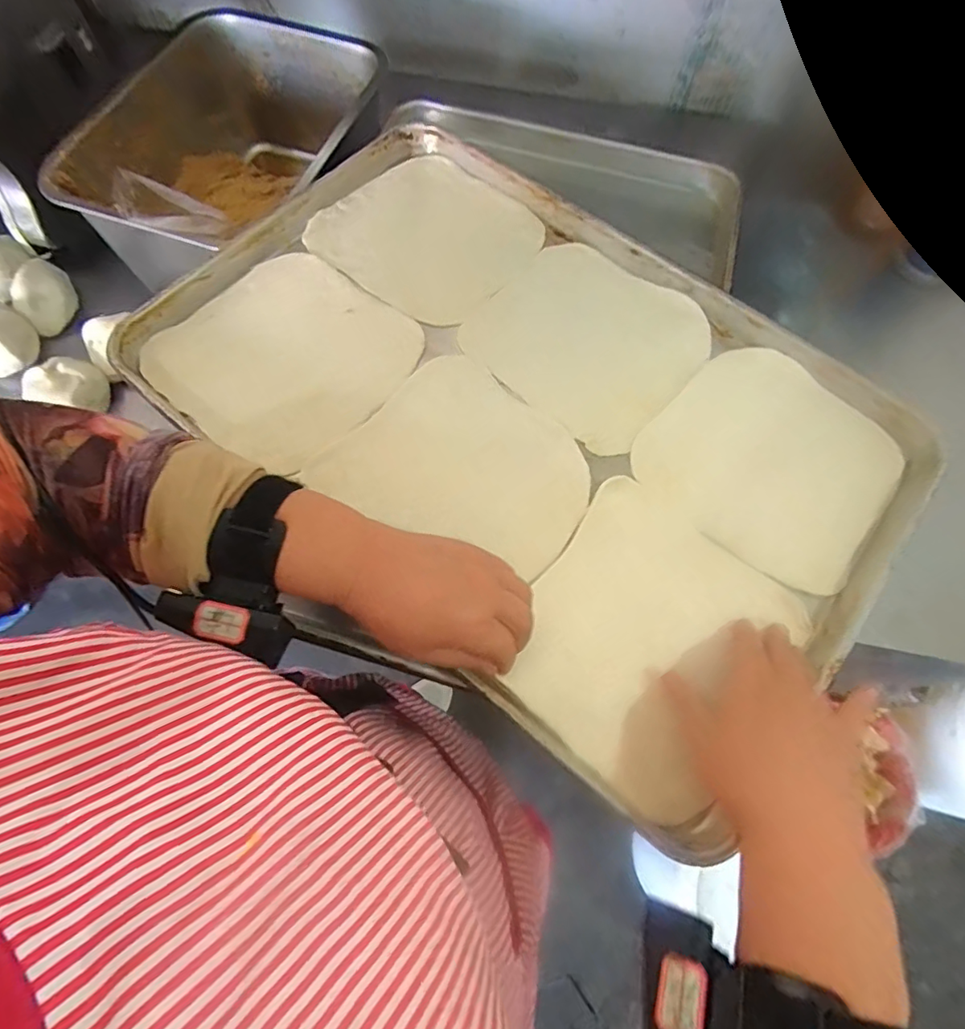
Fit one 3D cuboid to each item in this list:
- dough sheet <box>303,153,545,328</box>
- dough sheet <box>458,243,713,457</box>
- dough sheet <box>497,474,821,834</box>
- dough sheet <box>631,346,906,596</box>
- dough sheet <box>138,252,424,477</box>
[{"bbox_3d":[-0.053,-0.281,0.504,0.193,0.025,0.183,43,74,14],"label":"dough sheet"},{"bbox_3d":[0.097,-0.163,0.475,0.188,0.015,0.178,39,73,13],"label":"dough sheet"},{"bbox_3d":[0.120,0.089,0.373,0.169,0.011,0.193,35,72,12],"label":"dough sheet"},{"bbox_3d":[0.248,-0.050,0.438,0.185,0.010,0.196,39,73,13],"label":"dough sheet"},{"bbox_3d":[-0.176,-0.144,0.458,0.196,0.009,0.190,37,72,12],"label":"dough sheet"}]

